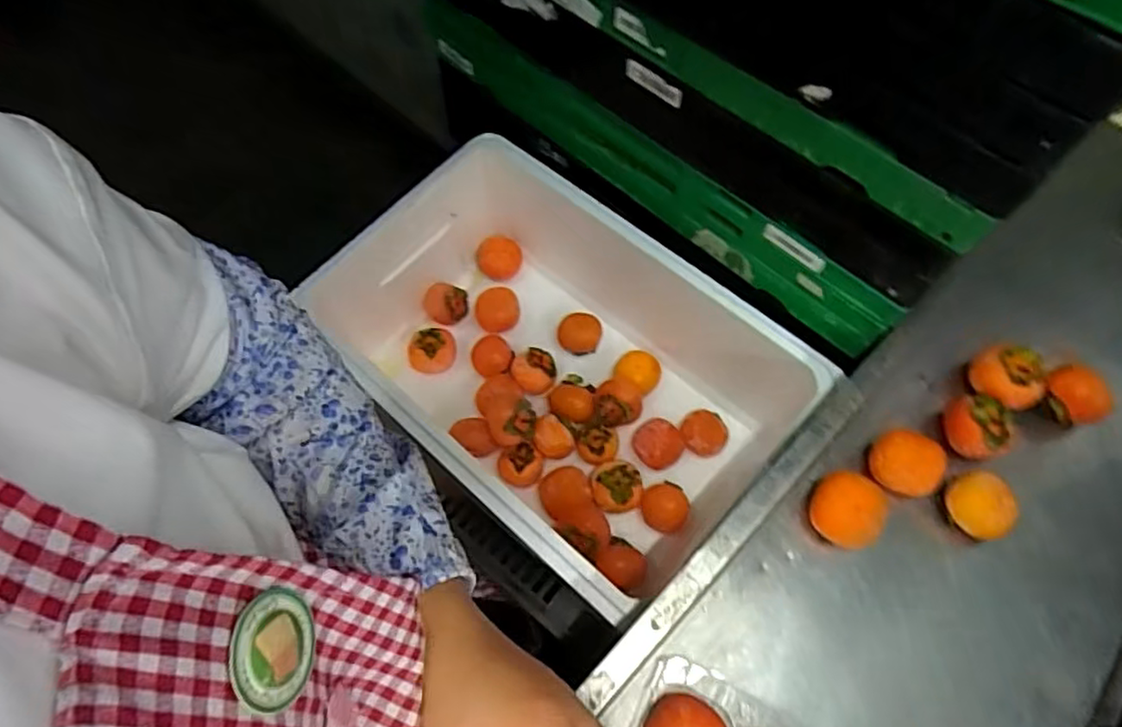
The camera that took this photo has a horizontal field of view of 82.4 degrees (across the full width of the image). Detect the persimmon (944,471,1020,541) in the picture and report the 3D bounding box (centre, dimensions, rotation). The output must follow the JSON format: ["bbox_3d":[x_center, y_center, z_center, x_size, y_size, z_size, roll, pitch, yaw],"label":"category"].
[{"bbox_3d":[0.313,0.109,0.482,0.047,0.034,0.047,-1,64,2],"label":"persimmon"}]

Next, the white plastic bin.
[{"bbox_3d":[-0.009,0.002,0.689,0.456,0.190,0.285,39,72,18],"label":"white plastic bin"}]

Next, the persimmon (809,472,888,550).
[{"bbox_3d":[0.214,0.111,0.484,0.049,0.041,0.047,-1,64,2],"label":"persimmon"}]

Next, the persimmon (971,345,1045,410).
[{"bbox_3d":[0.359,0.016,0.523,0.052,0.043,0.050,8,65,6],"label":"persimmon"}]

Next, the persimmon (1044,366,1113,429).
[{"bbox_3d":[0.409,0.029,0.513,0.035,0.041,0.046,-25,66,-10],"label":"persimmon"}]

